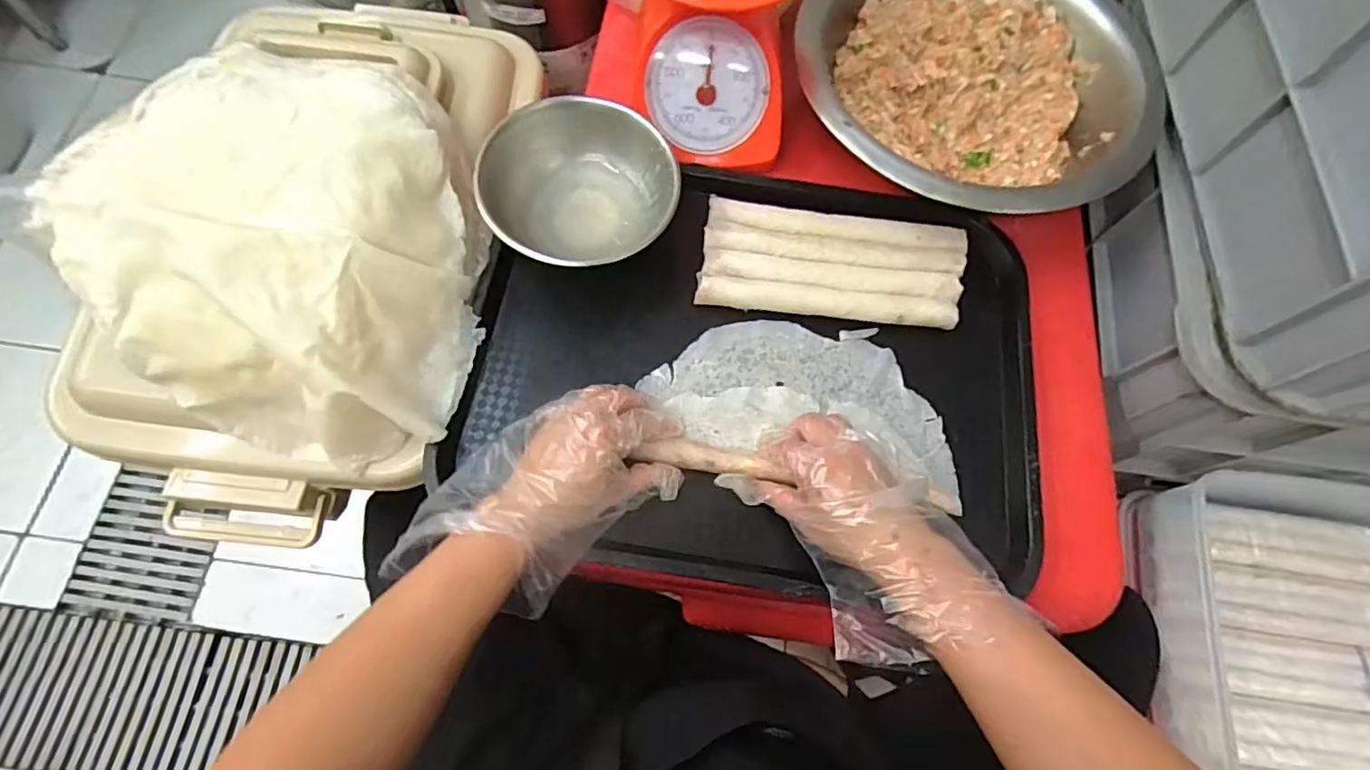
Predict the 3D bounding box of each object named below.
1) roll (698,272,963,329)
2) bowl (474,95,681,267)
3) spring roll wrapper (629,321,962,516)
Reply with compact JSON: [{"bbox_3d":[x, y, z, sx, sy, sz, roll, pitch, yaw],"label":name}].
[{"bbox_3d":[0.116,-0.067,0.490,0.210,0.020,0.022,6,71,-1],"label":"roll"},{"bbox_3d":[-0.086,-0.158,0.487,0.146,0.066,0.127,-24,74,-11],"label":"bowl"},{"bbox_3d":[0.093,0.014,0.465,0.235,0.021,0.131,9,71,0],"label":"spring roll wrapper"}]

